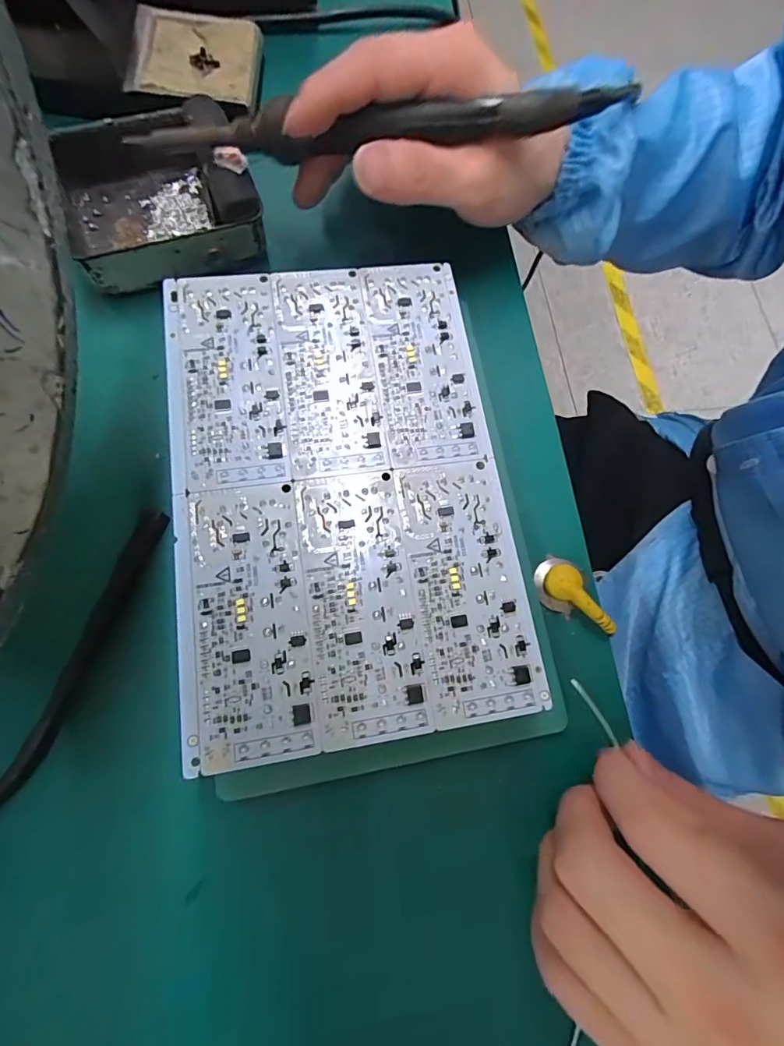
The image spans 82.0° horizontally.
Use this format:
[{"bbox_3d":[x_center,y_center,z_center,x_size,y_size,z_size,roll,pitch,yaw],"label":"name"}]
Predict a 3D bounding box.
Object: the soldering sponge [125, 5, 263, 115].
[{"bbox_3d":[-0.113,-0.270,0.260,0.069,0.014,0.069,2,74,-5],"label":"soldering sponge"}]

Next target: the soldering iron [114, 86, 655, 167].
[{"bbox_3d":[-0.016,-0.175,0.198,0.211,0.016,0.020,3,75,8],"label":"soldering iron"}]

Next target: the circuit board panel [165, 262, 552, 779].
[{"bbox_3d":[-0.022,-0.019,0.191,0.134,0.004,0.205,-8,76,-7],"label":"circuit board panel"}]

